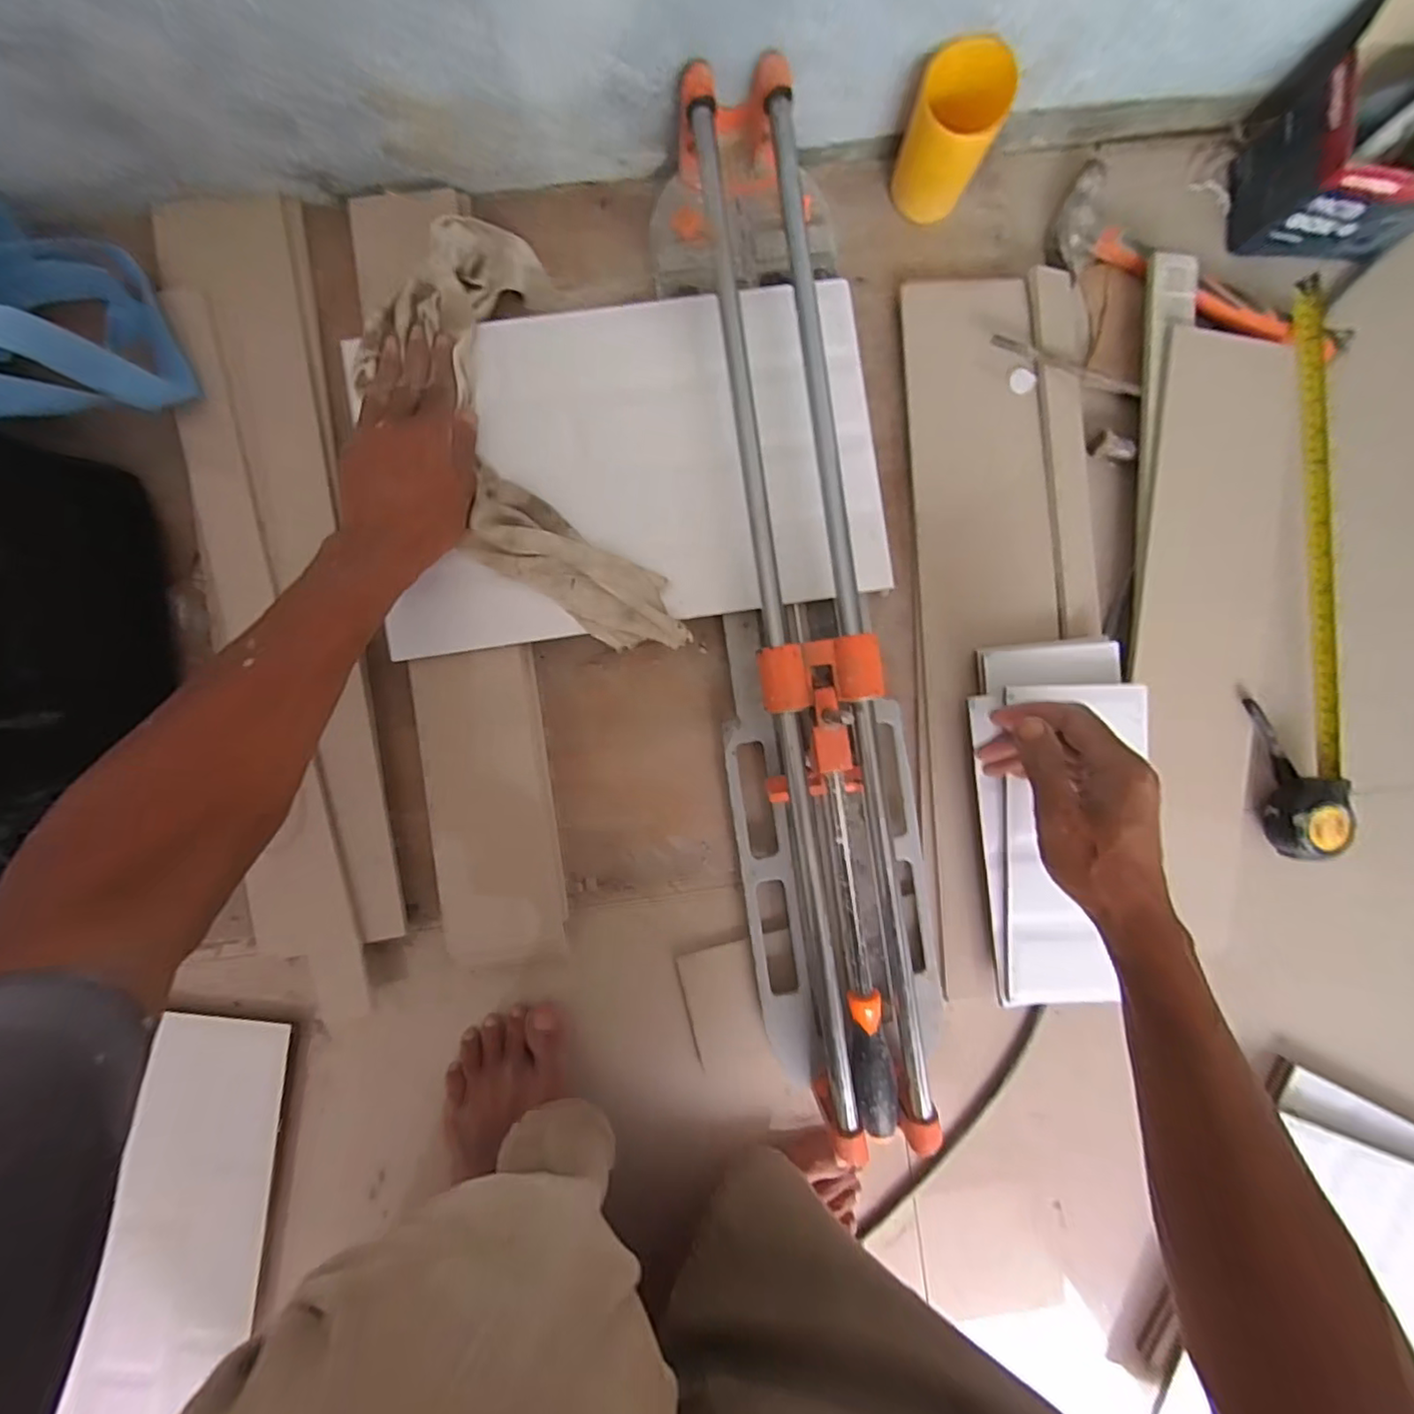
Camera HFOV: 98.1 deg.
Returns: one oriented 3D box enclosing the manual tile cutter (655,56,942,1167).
[{"bbox_3d":[0.082,-0.071,0.477,0.156,0.098,0.773,-8,92,-2],"label":"manual tile cutter"}]

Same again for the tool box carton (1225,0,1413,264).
[{"bbox_3d":[0.539,-0.459,0.473,0.145,0.165,0.141,1,92,-3],"label":"tool box carton"}]

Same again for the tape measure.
[{"bbox_3d":[0.507,-0.111,0.522,0.081,0.035,0.482,0,92,-3],"label":"tape measure"}]

